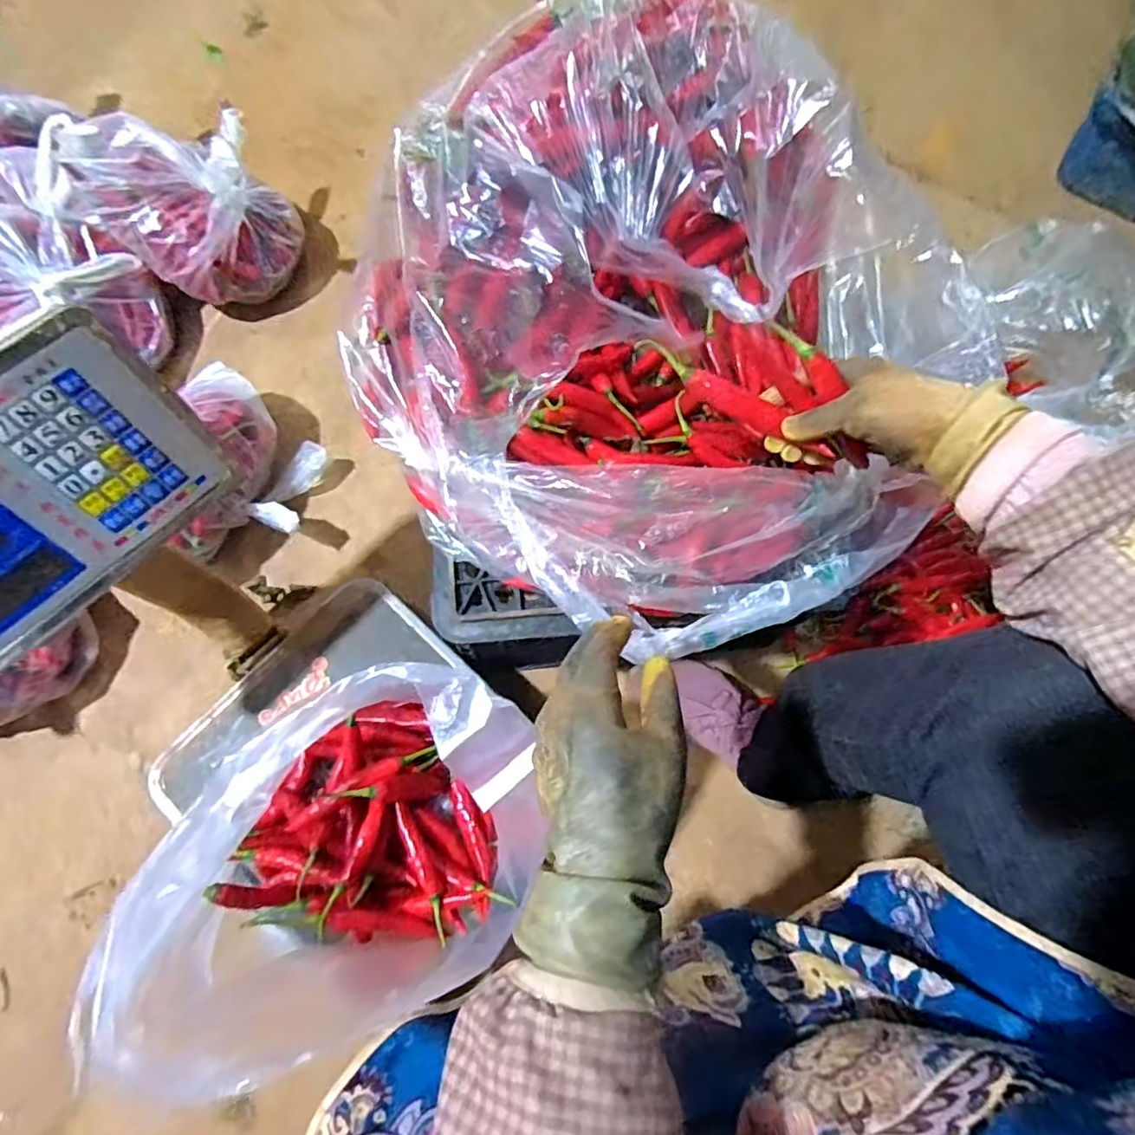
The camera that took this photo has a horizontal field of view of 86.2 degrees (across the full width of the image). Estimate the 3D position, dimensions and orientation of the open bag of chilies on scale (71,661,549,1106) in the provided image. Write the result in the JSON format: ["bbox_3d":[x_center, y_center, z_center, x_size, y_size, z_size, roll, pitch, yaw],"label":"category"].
[{"bbox_3d":[-0.167,0.211,0.476,0.276,0.210,0.216,-16,74,-7],"label":"open bag of chilies on scale"}]

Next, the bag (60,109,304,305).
[{"bbox_3d":[-0.480,-0.465,0.792,0.209,0.156,0.216,-36,77,-13],"label":"bag"}]

